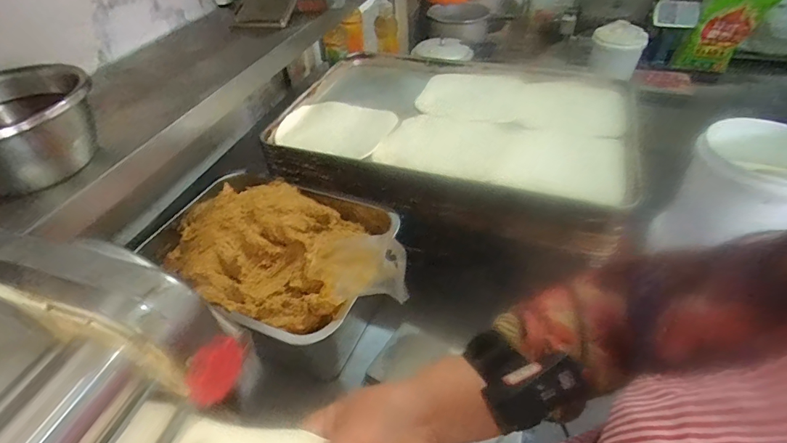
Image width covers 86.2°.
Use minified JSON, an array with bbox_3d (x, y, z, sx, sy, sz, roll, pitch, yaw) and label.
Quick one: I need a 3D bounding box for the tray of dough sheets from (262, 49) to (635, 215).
[{"bbox_3d":[0.123,-0.193,0.804,0.620,0.082,0.433,7,44,12],"label":"tray of dough sheets"}]

